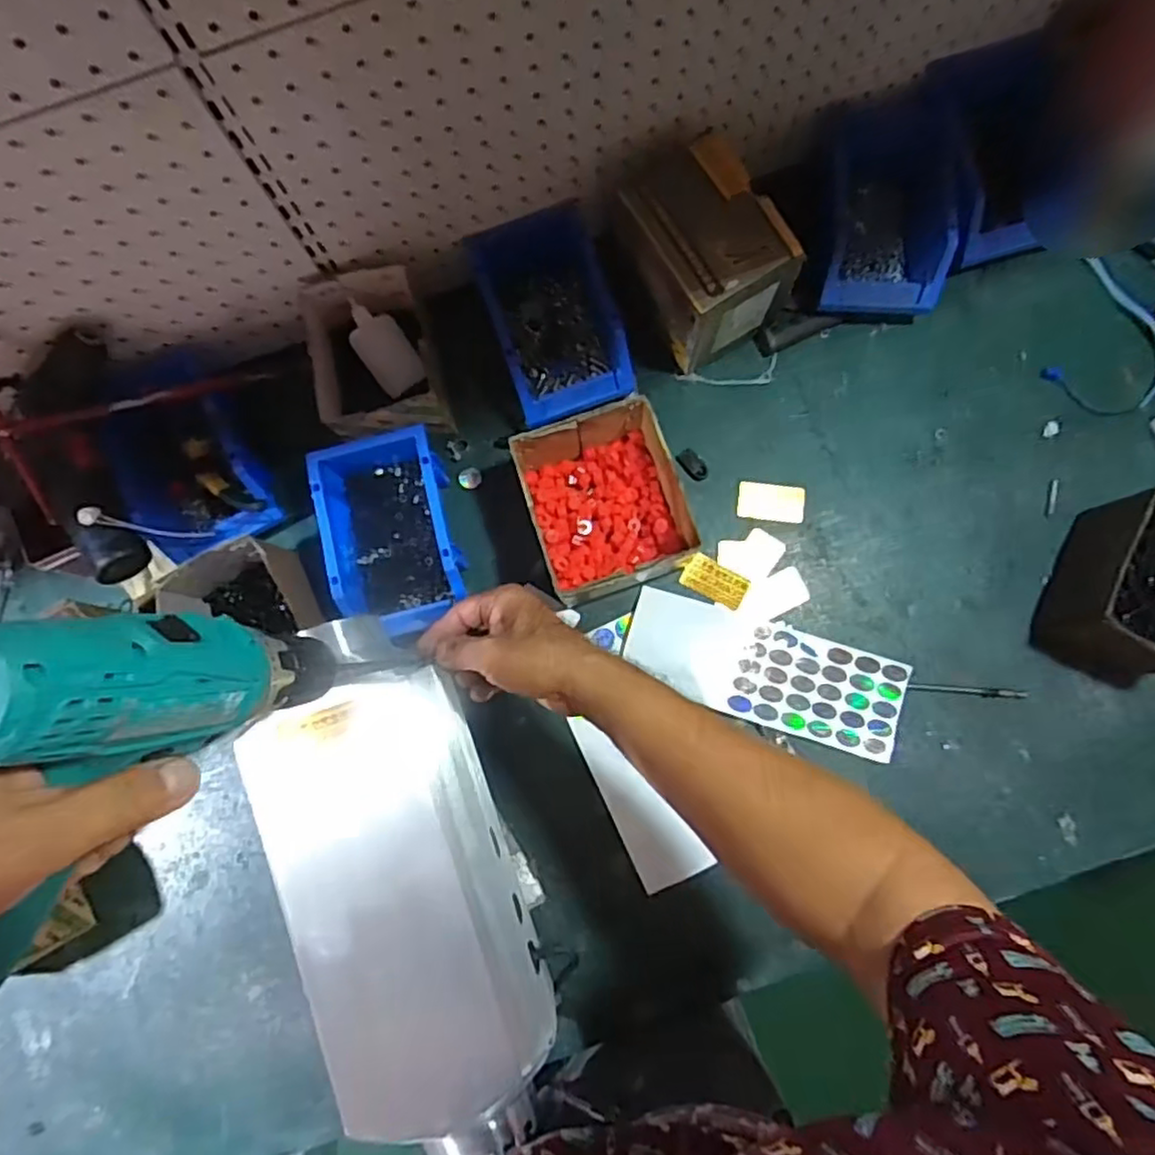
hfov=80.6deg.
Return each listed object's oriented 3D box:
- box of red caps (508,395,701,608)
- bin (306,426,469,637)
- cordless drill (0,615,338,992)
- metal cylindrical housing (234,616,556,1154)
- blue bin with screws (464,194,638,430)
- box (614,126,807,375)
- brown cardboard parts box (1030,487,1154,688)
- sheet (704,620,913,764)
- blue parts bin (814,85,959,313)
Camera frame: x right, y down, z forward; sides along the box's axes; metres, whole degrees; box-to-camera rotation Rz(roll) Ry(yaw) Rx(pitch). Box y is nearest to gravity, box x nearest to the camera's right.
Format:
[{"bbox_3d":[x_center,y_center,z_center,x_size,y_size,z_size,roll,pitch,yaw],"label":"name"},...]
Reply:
[{"bbox_3d":[0.024,-0.069,0.641,0.138,0.094,0.156,-19,81,0],"label":"box of red caps"},{"bbox_3d":[-0.176,-0.045,0.649,0.113,0.070,0.173,-15,81,0],"label":"bin"},{"bbox_3d":[-0.215,0.100,0.284,0.051,0.149,0.204,37,85,8],"label":"cordless drill"},{"bbox_3d":[-0.126,0.221,0.509,0.138,0.120,0.375,-20,79,0],"label":"metal cylindrical housing"},{"bbox_3d":[-0.022,-0.251,0.680,0.118,0.083,0.183,-19,81,0],"label":"blue bin with screws"},{"bbox_3d":[0.117,-0.308,0.655,0.113,0.134,0.159,-30,81,-2],"label":"box"},{"bbox_3d":[0.502,0.012,0.610,0.109,0.111,0.153,21,83,6],"label":"brown cardboard parts box"},{"bbox_3d":[0.220,0.102,0.651,0.180,0.008,0.096,17,82,5],"label":"sheet"},{"bbox_3d":[0.300,-0.362,0.671,0.110,0.104,0.201,3,81,3],"label":"blue parts bin"}]

